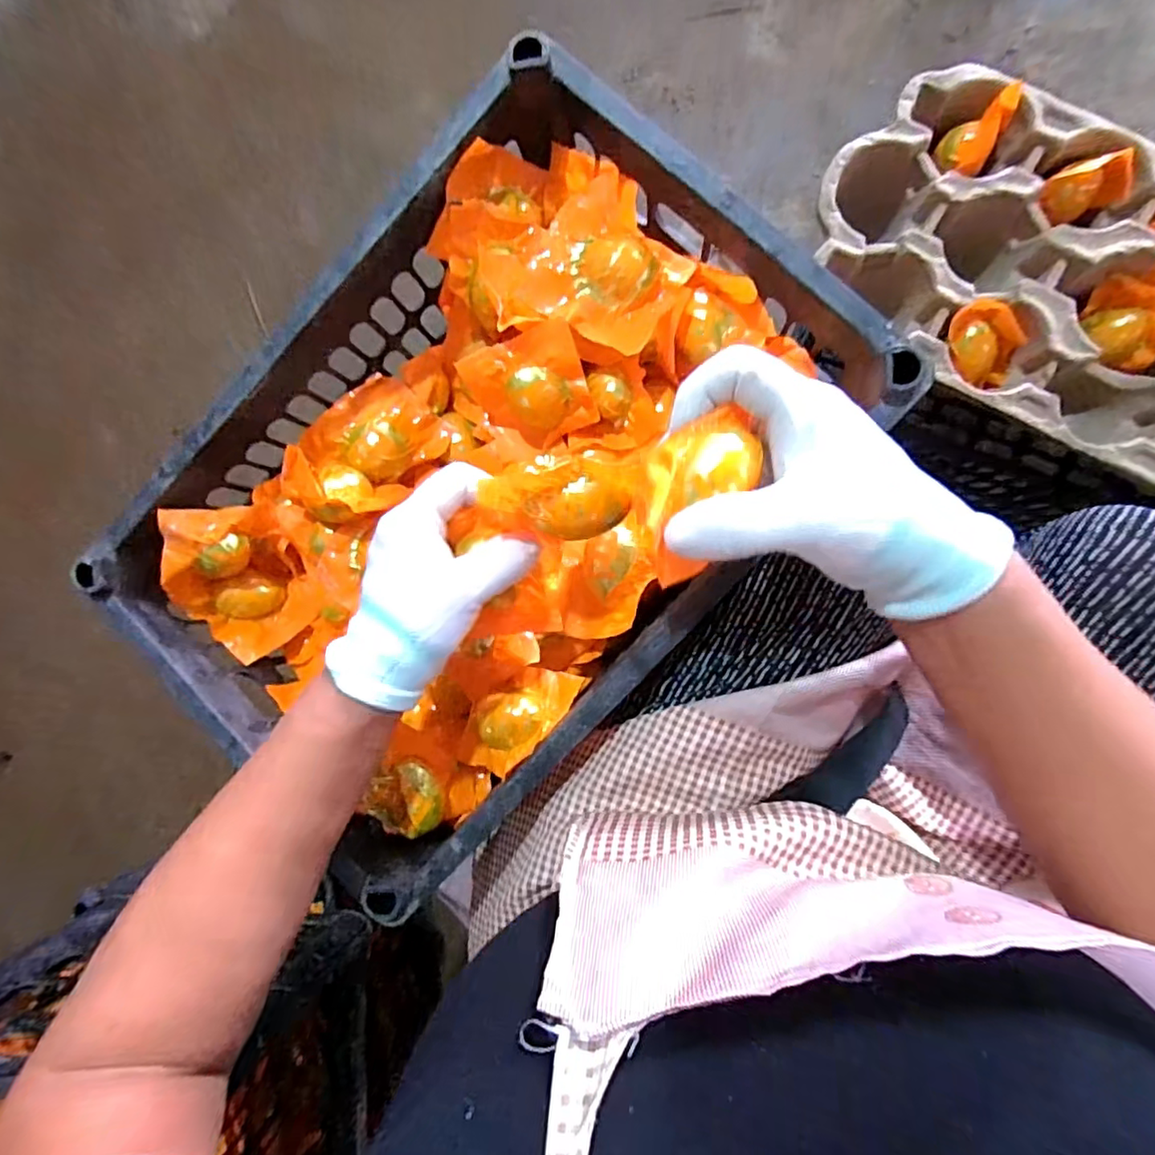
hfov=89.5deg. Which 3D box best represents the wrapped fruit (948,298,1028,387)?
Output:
[{"bbox_3d":[0.318,-0.182,0.459,0.052,0.044,0.062,-30,86,7],"label":"wrapped fruit"}]

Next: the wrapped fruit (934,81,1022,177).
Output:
[{"bbox_3d":[0.301,-0.329,0.434,0.044,0.041,0.033,-12,88,8],"label":"wrapped fruit"}]

